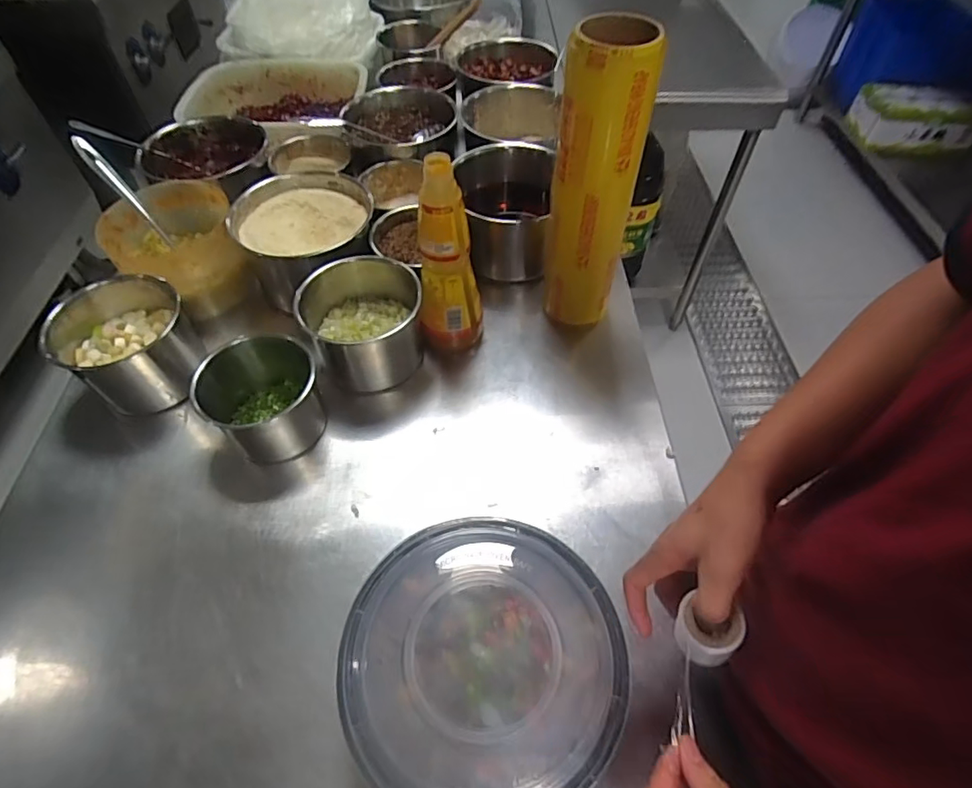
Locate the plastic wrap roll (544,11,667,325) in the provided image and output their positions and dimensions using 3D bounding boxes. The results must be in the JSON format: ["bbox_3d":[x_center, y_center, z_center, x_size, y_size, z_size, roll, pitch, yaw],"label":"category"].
[{"bbox_3d":[0.127,-0.244,0.658,0.097,0.356,0.100,7,54,6],"label":"plastic wrap roll"}]

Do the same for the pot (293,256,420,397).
[{"bbox_3d":[-0.156,-0.090,0.703,0.148,0.114,0.143,0,54,0],"label":"pot"}]

